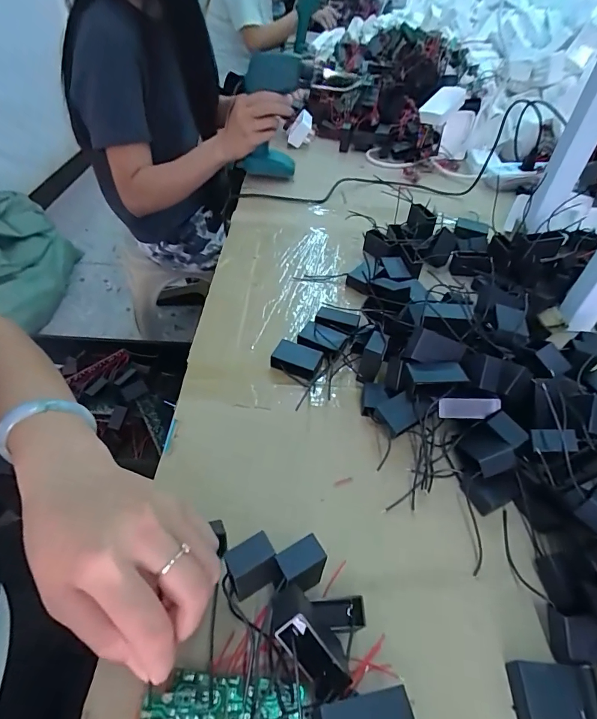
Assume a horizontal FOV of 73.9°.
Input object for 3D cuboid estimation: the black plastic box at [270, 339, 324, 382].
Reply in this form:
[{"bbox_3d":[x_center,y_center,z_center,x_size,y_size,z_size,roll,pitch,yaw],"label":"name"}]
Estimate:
[{"bbox_3d":[-0.001,0.000,0.411,0.049,0.020,0.031,22,49,16],"label":"black plastic box"}]

